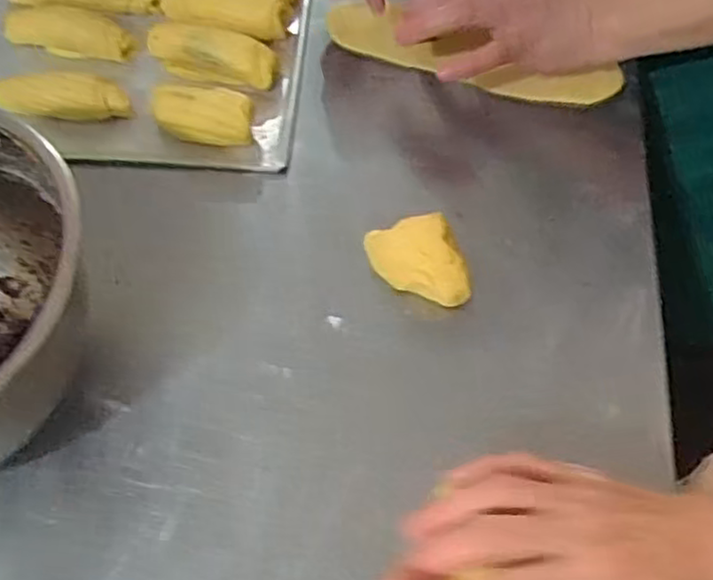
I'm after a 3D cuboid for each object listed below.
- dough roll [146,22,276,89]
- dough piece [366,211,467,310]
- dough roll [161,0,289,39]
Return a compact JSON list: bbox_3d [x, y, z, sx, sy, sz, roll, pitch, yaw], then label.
[{"bbox_3d":[-0.106,-0.175,0.528,0.093,0.023,0.035,12,59,4],"label":"dough roll"},{"bbox_3d":[0.037,-0.014,0.447,0.050,0.032,0.058,-16,61,-9],"label":"dough piece"},{"bbox_3d":[-0.102,-0.215,0.547,0.097,0.024,0.043,13,59,5],"label":"dough roll"}]

